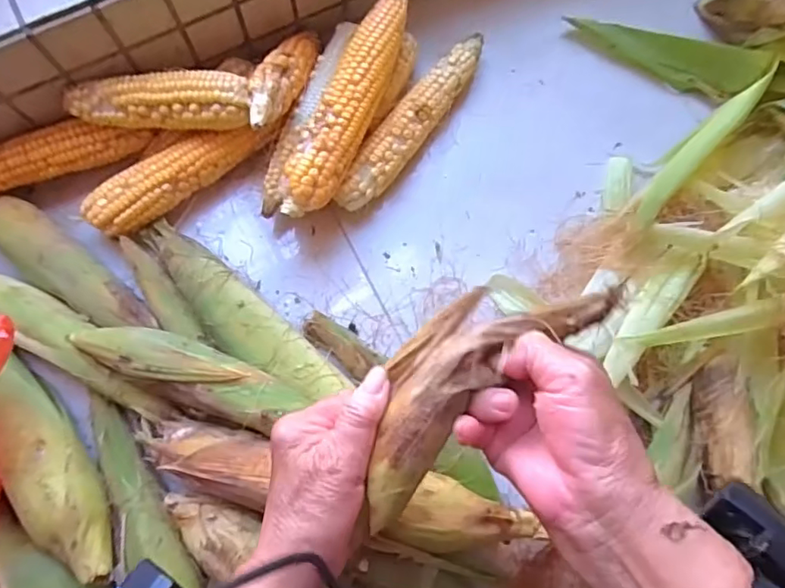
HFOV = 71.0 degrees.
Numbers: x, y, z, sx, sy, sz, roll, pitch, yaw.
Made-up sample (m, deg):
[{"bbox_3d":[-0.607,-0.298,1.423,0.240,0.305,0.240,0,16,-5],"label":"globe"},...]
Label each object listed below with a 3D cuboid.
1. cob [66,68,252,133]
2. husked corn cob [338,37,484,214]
[{"bbox_3d":[-0.187,-0.160,0.459,0.148,0.050,0.042,3,76,-1],"label":"cob"},{"bbox_3d":[0.019,-0.157,0.510,0.038,0.041,0.207,37,78,7],"label":"husked corn cob"}]

